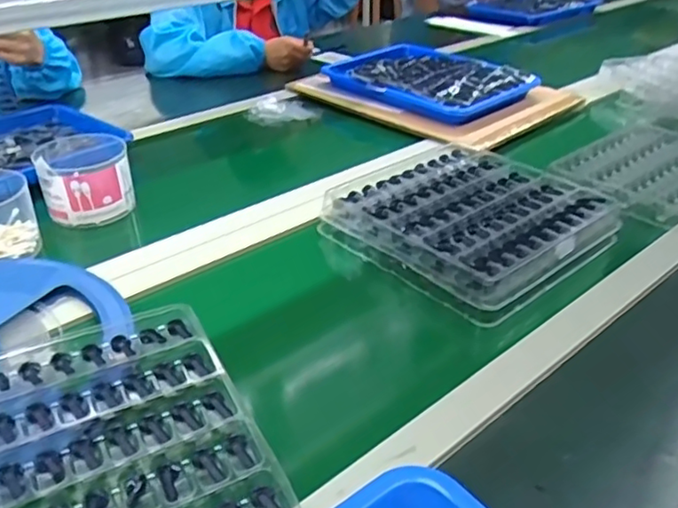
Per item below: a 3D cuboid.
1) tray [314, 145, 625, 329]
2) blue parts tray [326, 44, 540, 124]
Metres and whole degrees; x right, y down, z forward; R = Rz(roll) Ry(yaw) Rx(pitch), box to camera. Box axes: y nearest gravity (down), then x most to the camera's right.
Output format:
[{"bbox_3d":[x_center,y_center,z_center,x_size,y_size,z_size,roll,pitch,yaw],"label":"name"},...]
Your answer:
[{"bbox_3d":[0.149,-0.051,0.741,0.263,0.050,0.272,-27,43,-36],"label":"tray"},{"bbox_3d":[0.155,-0.323,1.146,0.271,0.047,0.337,-27,41,-34],"label":"blue parts tray"}]

